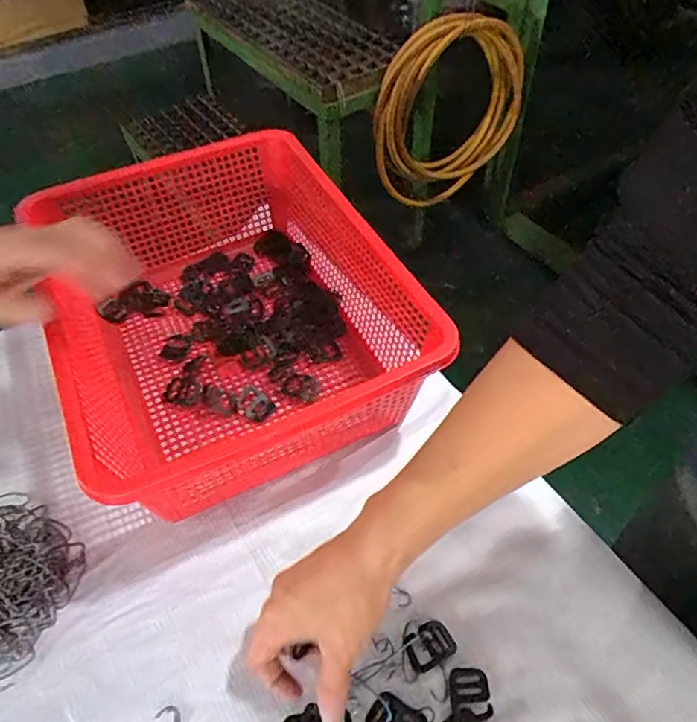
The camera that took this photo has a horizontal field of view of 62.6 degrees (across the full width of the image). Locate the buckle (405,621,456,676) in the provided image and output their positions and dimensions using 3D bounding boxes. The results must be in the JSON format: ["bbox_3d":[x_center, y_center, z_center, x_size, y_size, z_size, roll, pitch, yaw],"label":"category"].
[{"bbox_3d":[0.055,0.193,0.390,0.033,0.004,0.025,-20,55,-17],"label":"buckle"}]

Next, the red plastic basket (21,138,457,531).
[{"bbox_3d":[-0.100,-0.053,0.505,0.282,0.137,0.334,-21,55,-18],"label":"red plastic basket"}]

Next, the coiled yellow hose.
[{"bbox_3d":[0.227,-0.533,1.256,0.364,0.402,0.049,-23,54,-16],"label":"coiled yellow hose"}]

